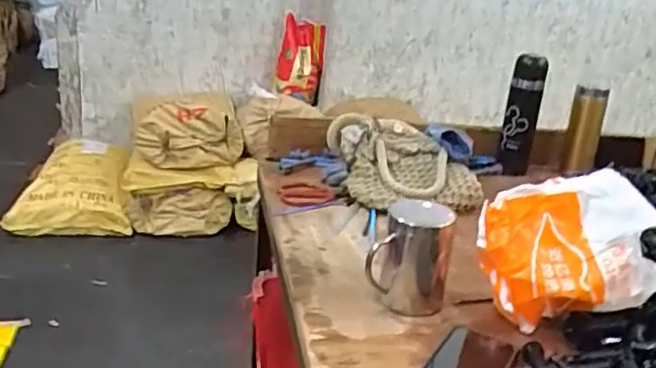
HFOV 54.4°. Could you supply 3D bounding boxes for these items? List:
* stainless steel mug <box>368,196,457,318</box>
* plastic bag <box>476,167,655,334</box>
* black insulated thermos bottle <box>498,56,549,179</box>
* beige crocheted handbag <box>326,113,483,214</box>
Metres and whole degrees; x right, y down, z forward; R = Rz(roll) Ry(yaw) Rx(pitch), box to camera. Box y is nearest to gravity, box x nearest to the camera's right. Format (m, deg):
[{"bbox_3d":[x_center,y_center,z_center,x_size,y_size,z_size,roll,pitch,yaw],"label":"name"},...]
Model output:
[{"bbox_3d":[0.099,0.083,0.767,0.091,0.126,0.082,8,21,11],"label":"stainless steel mug"},{"bbox_3d":[0.269,0.082,0.720,0.205,0.155,0.108,3,21,-6],"label":"plastic bag"},{"bbox_3d":[0.374,-0.126,1.240,0.064,0.232,0.059,12,22,17],"label":"black insulated thermos bottle"},{"bbox_3d":[0.128,-0.027,1.107,0.257,0.135,0.204,4,21,-1],"label":"beige crocheted handbag"}]

